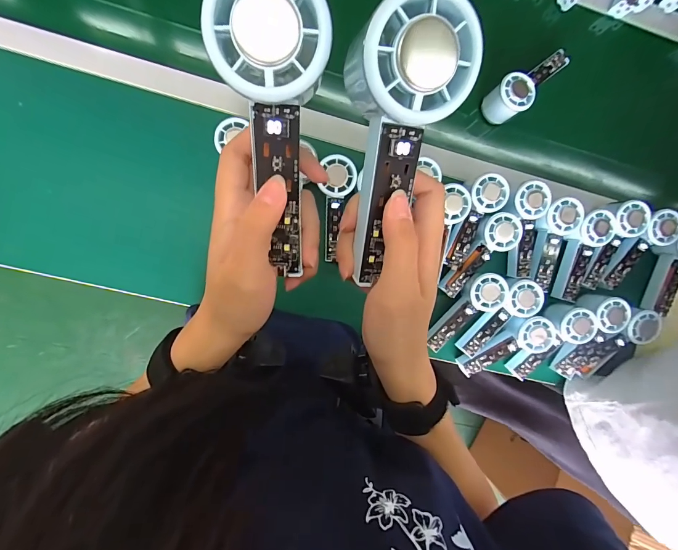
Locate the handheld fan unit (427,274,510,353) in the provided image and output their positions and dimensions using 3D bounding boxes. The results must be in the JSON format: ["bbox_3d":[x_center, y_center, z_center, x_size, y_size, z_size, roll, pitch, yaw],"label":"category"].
[{"bbox_3d":[0.200,0.060,0.558,0.056,0.026,0.147,40,101,-8],"label":"handheld fan unit"}]

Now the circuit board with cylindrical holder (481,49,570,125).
[{"bbox_3d":[0.303,-0.305,0.562,0.154,0.057,0.054,-37,96,-4],"label":"circuit board with cylindrical holder"}]

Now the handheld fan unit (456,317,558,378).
[{"bbox_3d":[0.265,0.115,0.567,0.152,0.027,0.066,-28,97,10],"label":"handheld fan unit"}]

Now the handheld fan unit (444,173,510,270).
[{"bbox_3d":[0.209,-0.081,0.543,0.053,0.029,0.148,23,90,-8],"label":"handheld fan unit"}]

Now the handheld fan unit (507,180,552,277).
[{"bbox_3d":[0.295,-0.071,0.561,0.052,0.030,0.149,-1,110,-7],"label":"handheld fan unit"}]

